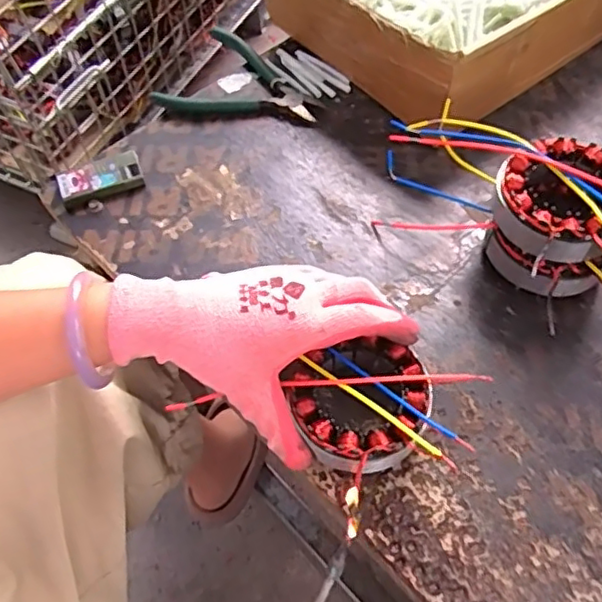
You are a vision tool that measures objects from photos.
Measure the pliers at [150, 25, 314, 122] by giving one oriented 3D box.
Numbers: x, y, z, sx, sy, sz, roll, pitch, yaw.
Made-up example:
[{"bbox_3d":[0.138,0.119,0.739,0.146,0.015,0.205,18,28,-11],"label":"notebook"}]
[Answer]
[{"bbox_3d":[-0.048,-0.194,0.553,0.132,0.018,0.108,22,61,15],"label":"pliers"}]

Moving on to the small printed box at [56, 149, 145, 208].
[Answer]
[{"bbox_3d":[-0.165,-0.101,0.504,0.067,0.014,0.037,-25,60,-13],"label":"small printed box"}]

